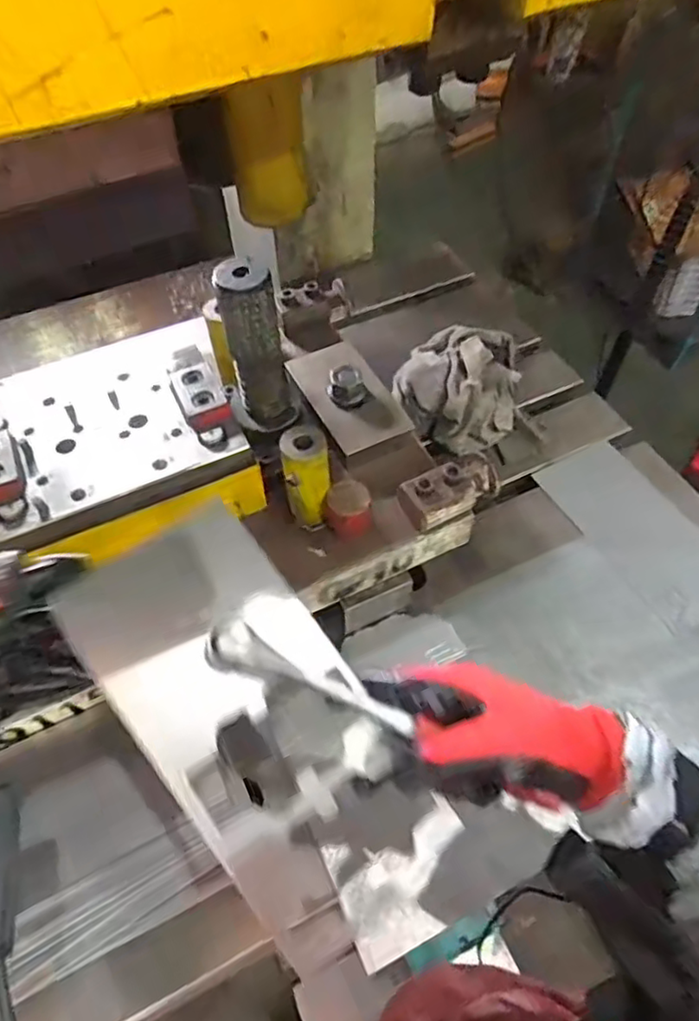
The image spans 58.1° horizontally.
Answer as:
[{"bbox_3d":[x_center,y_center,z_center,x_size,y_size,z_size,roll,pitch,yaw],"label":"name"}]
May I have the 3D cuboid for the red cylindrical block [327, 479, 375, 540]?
[{"bbox_3d":[0.001,-0.001,0.573,0.037,0.039,0.041,-30,59,-19],"label":"red cylindrical block"}]

